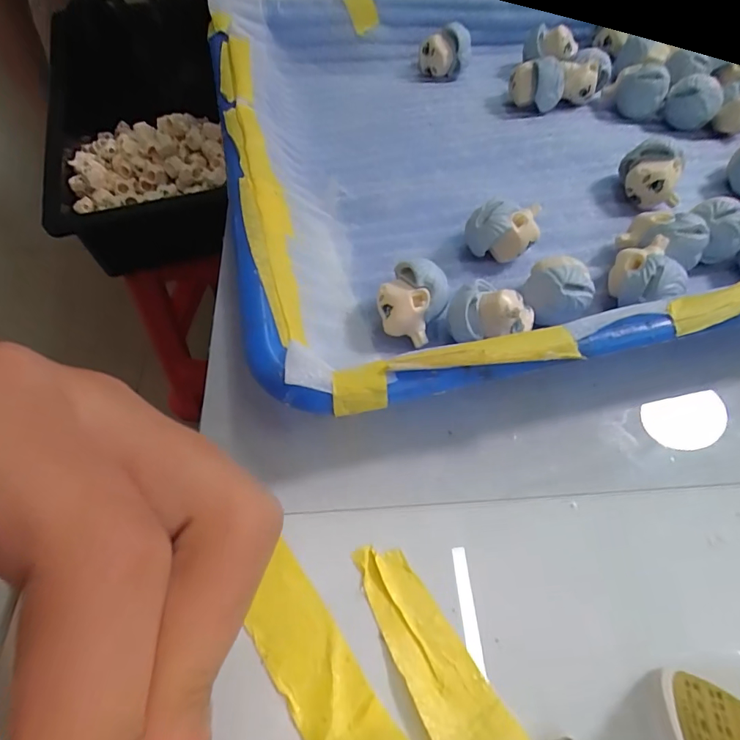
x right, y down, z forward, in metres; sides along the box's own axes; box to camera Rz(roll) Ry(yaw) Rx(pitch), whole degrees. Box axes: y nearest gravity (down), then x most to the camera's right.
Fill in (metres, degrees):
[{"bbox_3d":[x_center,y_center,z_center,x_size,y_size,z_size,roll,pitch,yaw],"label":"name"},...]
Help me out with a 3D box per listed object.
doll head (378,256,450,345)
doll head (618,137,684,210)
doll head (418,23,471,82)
[{"bbox_3d":[0.015,-0.023,0.162,0.021,0.023,0.022,0,59,0],"label":"doll head"},{"bbox_3d":[0.122,-0.083,0.199,0.028,0.023,0.017,34,65,18],"label":"doll head"},{"bbox_3d":[0.042,-0.176,0.255,0.027,0.022,0.025,7,59,4],"label":"doll head"}]

